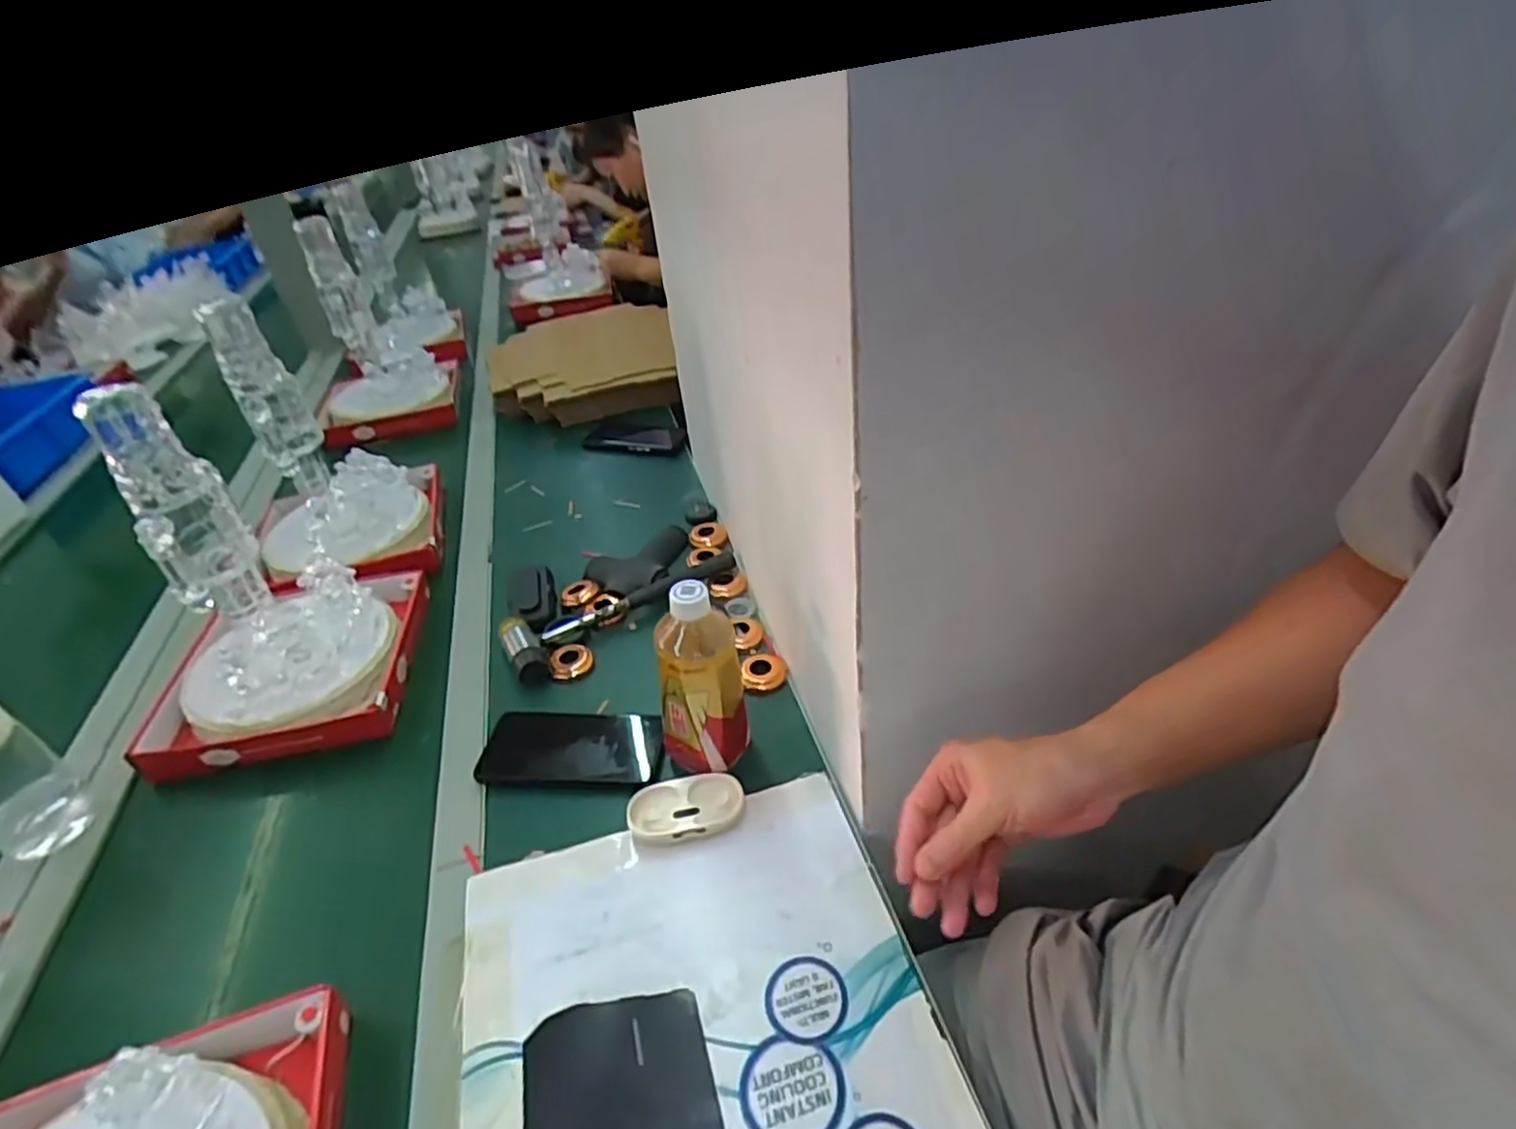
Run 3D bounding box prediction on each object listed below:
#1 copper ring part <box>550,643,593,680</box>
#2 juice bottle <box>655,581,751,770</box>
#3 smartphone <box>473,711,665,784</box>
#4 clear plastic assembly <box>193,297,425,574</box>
[{"bbox_3d":[-0.194,0.099,0.772,0.041,0.015,0.041,-12,37,-7],"label":"copper ring part"},{"bbox_3d":[-0.049,0.092,0.607,0.069,0.170,0.055,-8,37,-2],"label":"juice bottle"},{"bbox_3d":[-0.166,0.158,0.668,0.157,0.010,0.083,-3,37,5],"label":"smartphone"},{"bbox_3d":[-0.530,-0.146,0.874,0.185,0.299,0.146,-33,44,-30],"label":"clear plastic assembly"}]

